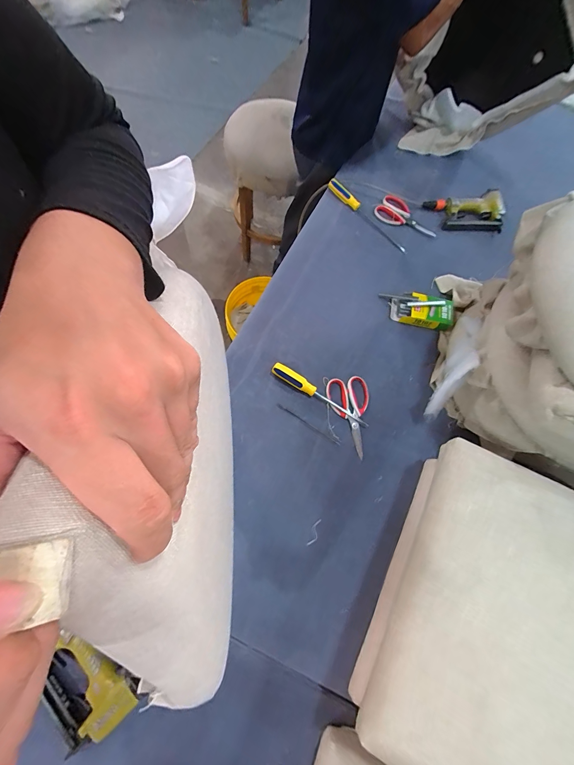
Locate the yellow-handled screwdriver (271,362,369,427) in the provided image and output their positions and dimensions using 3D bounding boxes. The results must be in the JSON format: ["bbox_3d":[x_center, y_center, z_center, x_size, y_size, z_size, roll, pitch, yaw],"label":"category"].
[{"bbox_3d":[0.071,0.029,0.708,0.241,0.024,0.026,33,72,4],"label":"yellow-handled screwdriver"}]

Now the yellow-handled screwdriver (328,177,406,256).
[{"bbox_3d":[0.237,-0.486,0.897,0.301,0.027,0.029,45,74,2],"label":"yellow-handled screwdriver"}]

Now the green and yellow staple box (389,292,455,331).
[{"bbox_3d":[0.355,-0.189,0.803,0.158,0.037,0.086,16,71,1],"label":"green and yellow staple box"}]

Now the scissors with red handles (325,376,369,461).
[{"bbox_3d":[0.160,0.075,0.714,0.101,0.025,0.190,-16,74,-11],"label":"scissors with red handles"}]

